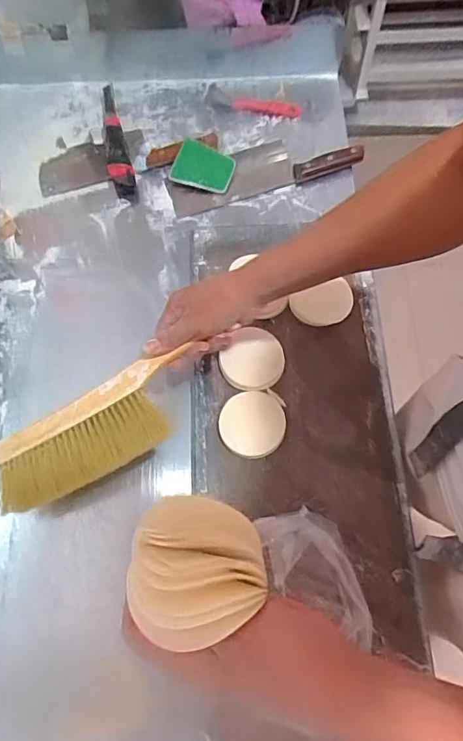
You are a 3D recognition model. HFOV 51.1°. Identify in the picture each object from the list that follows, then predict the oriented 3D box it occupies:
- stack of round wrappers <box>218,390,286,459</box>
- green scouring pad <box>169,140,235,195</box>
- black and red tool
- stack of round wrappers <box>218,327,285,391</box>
[{"bbox_3d":[0.028,0.070,0.643,0.086,0.010,0.086,-9,71,-1],"label":"stack of round wrappers"},{"bbox_3d":[-0.044,-0.331,0.786,0.094,0.015,0.075,16,82,-10],"label":"green scouring pad"},{"bbox_3d":[-0.195,-0.386,0.810,0.036,0.029,0.223,-13,71,-3],"label":"black and red tool"},{"bbox_3d":[0.028,-0.017,0.669,0.085,0.018,0.085,-1,71,2],"label":"stack of round wrappers"}]

